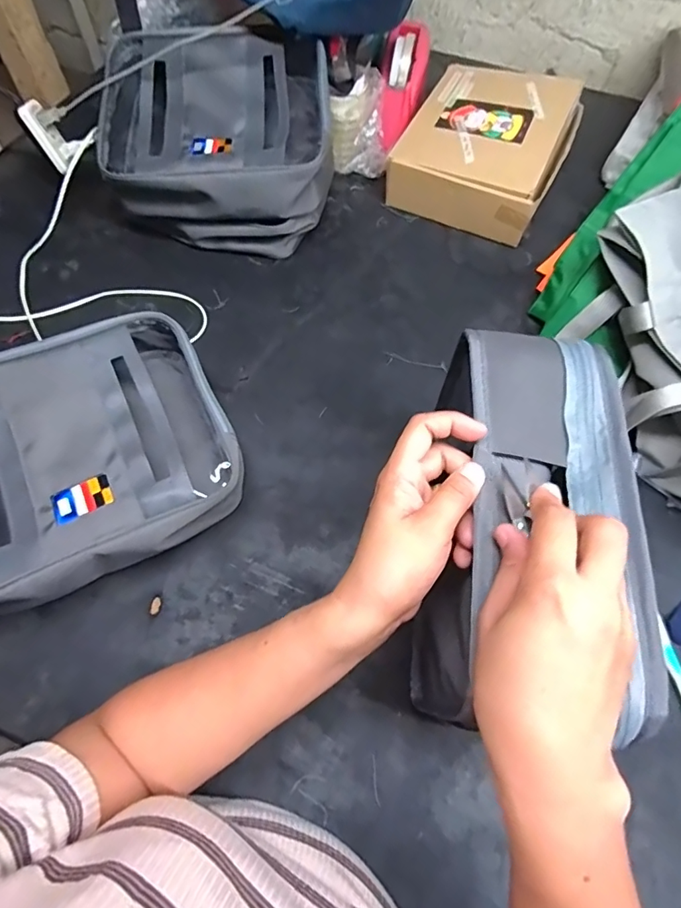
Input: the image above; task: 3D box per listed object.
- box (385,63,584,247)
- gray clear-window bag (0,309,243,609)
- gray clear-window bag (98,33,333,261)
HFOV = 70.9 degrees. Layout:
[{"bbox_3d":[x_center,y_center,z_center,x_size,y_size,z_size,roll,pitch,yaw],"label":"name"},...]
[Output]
[{"bbox_3d":[0.211,-0.449,0.699,0.217,0.084,0.259,24,65,9],"label":"box"},{"bbox_3d":[-0.251,0.006,0.463,0.271,0.096,0.225,-24,67,-13],"label":"gray clear-window bag"},{"bbox_3d":[-0.156,-0.400,0.628,0.277,0.152,0.222,-2,64,-3],"label":"gray clear-window bag"}]

